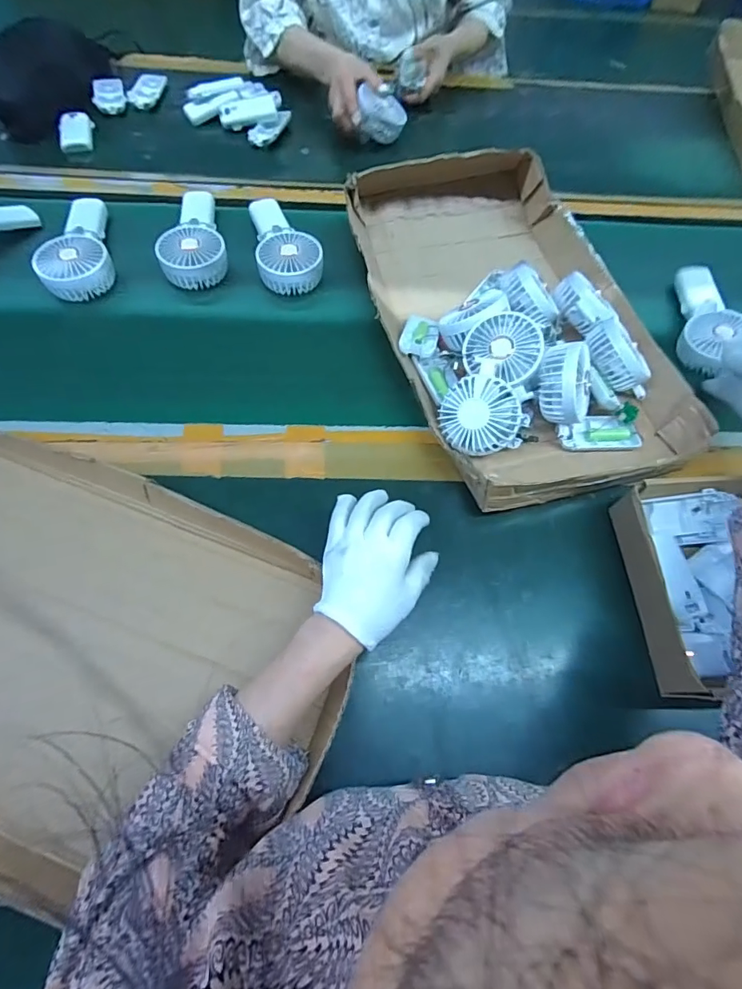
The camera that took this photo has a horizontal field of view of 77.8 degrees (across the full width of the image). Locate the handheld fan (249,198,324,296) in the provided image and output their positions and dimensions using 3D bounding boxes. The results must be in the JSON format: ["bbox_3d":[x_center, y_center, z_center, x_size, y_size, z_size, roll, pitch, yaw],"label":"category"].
[{"bbox_3d":[-0.123,-0.366,0.667,0.086,0.057,0.183,-11,64,-4],"label":"handheld fan"}]

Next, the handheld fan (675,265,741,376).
[{"bbox_3d":[0.459,-0.240,0.625,0.085,0.048,0.186,7,62,5],"label":"handheld fan"}]

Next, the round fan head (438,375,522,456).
[{"bbox_3d":[0.120,-0.088,0.510,0.086,0.038,0.082,-21,92,19],"label":"round fan head"}]

